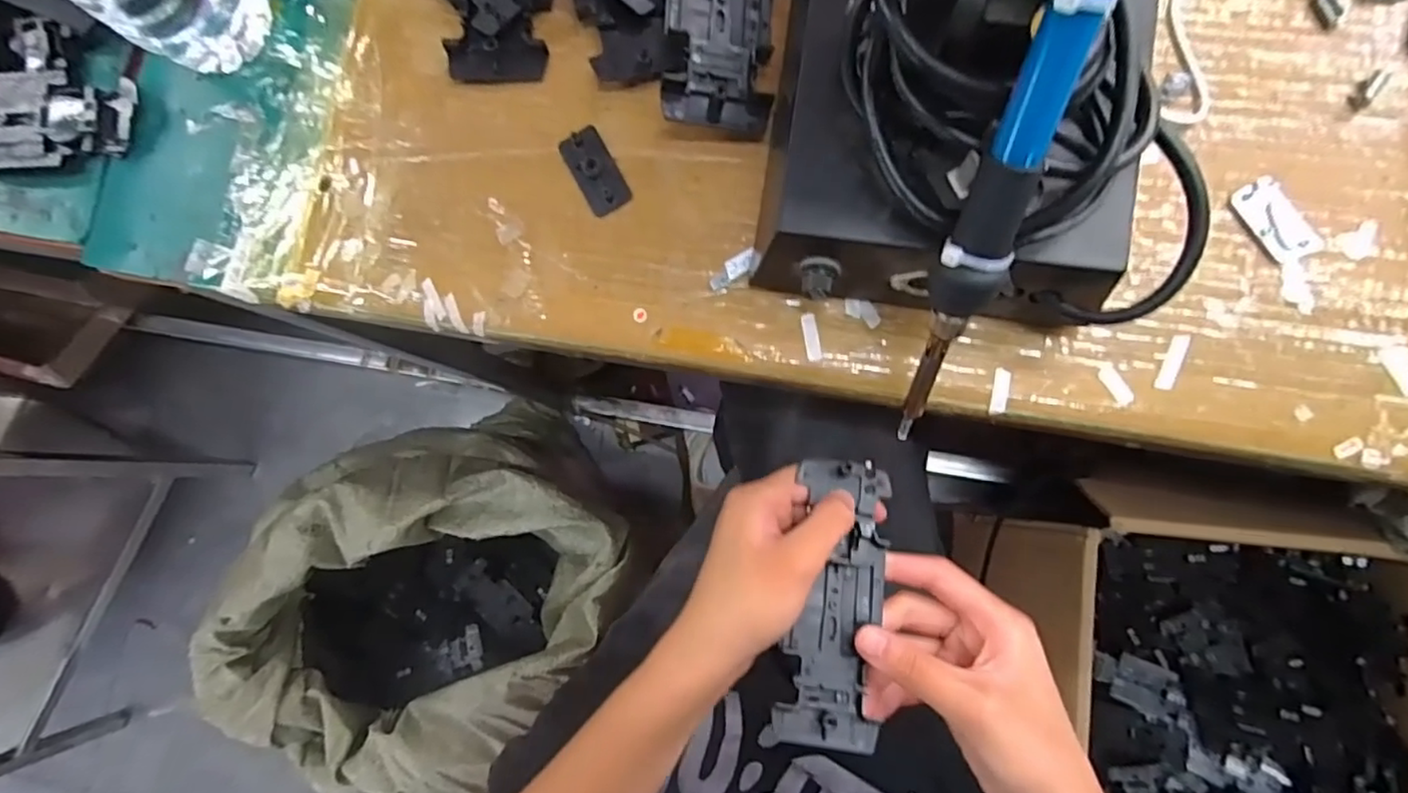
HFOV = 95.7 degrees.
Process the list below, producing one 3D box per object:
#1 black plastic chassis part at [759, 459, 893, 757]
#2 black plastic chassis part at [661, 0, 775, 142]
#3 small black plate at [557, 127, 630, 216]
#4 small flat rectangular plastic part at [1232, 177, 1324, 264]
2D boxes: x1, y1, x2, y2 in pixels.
[{"bbox_3d":[0.062,0.095,0.300,0.046,0.009,0.128,10,72,7],"label":"black plastic chassis part"},{"bbox_3d":[0.008,-0.162,0.283,0.046,0.023,0.089,2,83,6],"label":"black plastic chassis part"},{"bbox_3d":[-0.050,-0.104,0.291,0.020,0.006,0.039,-29,81,1],"label":"small black plate"},{"bbox_3d":[0.233,-0.072,0.259,0.019,0.004,0.036,-30,81,1],"label":"small flat rectangular plastic part"}]

